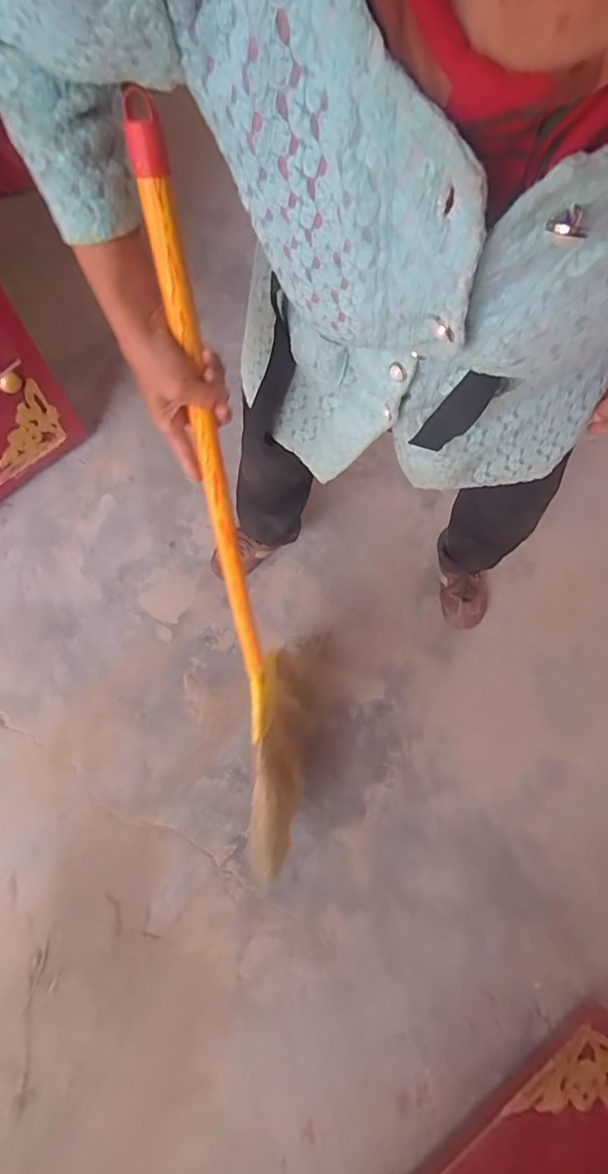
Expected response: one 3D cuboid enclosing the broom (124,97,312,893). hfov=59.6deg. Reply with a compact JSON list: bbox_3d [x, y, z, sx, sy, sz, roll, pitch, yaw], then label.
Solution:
[{"bbox_3d":[-0.074,0.005,0.658,0.084,0.886,0.281,-7,37,-2],"label":"broom"}]

